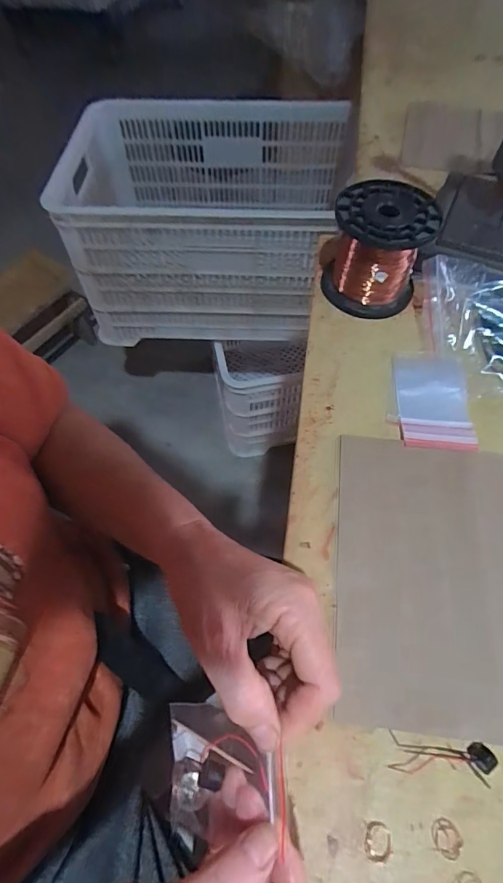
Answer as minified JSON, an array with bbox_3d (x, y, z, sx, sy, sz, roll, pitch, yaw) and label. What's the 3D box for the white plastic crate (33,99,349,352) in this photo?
[{"bbox_3d":[-0.073,-0.462,0.920,0.545,0.289,0.419,1,58,0],"label":"white plastic crate"}]

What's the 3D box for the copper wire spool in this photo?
[{"bbox_3d":[0.126,-0.192,0.439,0.092,0.090,0.093,16,59,9],"label":"copper wire spool"}]

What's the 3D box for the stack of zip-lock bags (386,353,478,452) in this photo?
[{"bbox_3d":[0.160,-0.039,0.389,0.068,0.005,0.104,6,58,3],"label":"stack of zip-lock bags"}]

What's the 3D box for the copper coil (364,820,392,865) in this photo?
[{"bbox_3d":[0.069,0.217,0.236,0.015,0.004,0.017,7,58,4],"label":"copper coil"}]

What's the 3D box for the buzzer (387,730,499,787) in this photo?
[{"bbox_3d":[0.112,0.183,0.252,0.059,0.012,0.020,7,58,4],"label":"buzzer"}]

